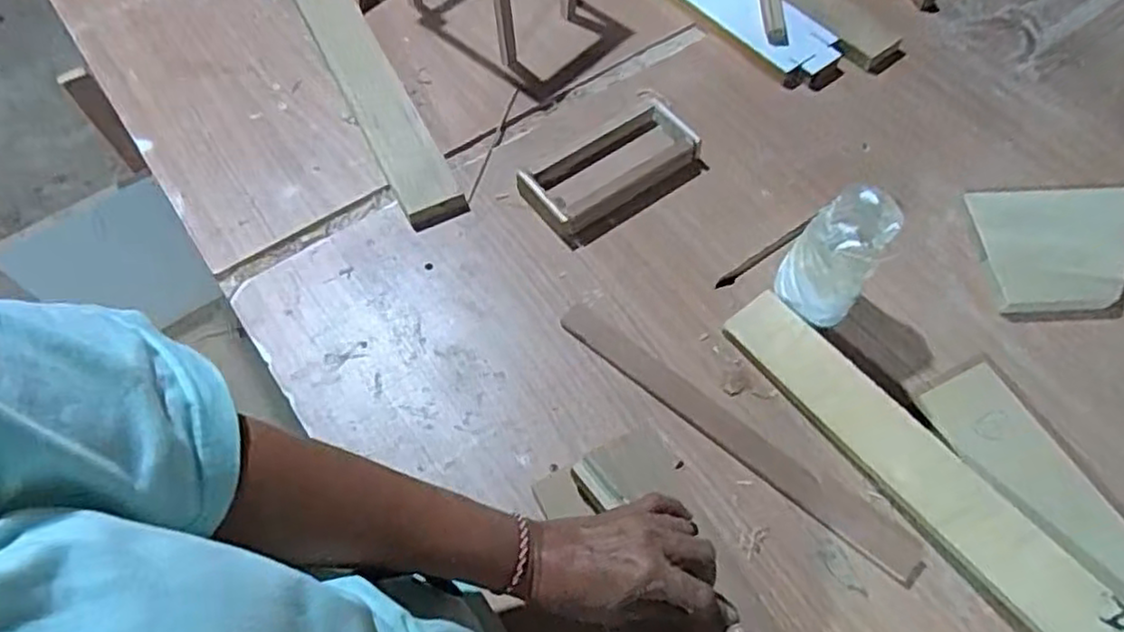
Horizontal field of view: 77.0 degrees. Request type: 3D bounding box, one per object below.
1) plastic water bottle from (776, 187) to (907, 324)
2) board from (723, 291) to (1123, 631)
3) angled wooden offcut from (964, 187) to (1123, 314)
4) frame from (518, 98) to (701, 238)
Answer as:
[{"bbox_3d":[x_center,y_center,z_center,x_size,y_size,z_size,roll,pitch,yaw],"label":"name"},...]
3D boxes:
[{"bbox_3d":[0.212,-0.044,0.550,0.060,0.106,0.065,0,61,1],"label":"plastic water bottle"},{"bbox_3d":[0.274,0.130,0.488,0.061,0.017,0.397,-44,63,0],"label":"board"},{"bbox_3d":[0.439,-0.061,0.608,0.148,0.023,0.120,0,61,1],"label":"angled wooden offcut"},{"bbox_3d":[0.044,-0.132,0.635,0.158,0.030,0.070,-32,66,-16],"label":"frame"}]

